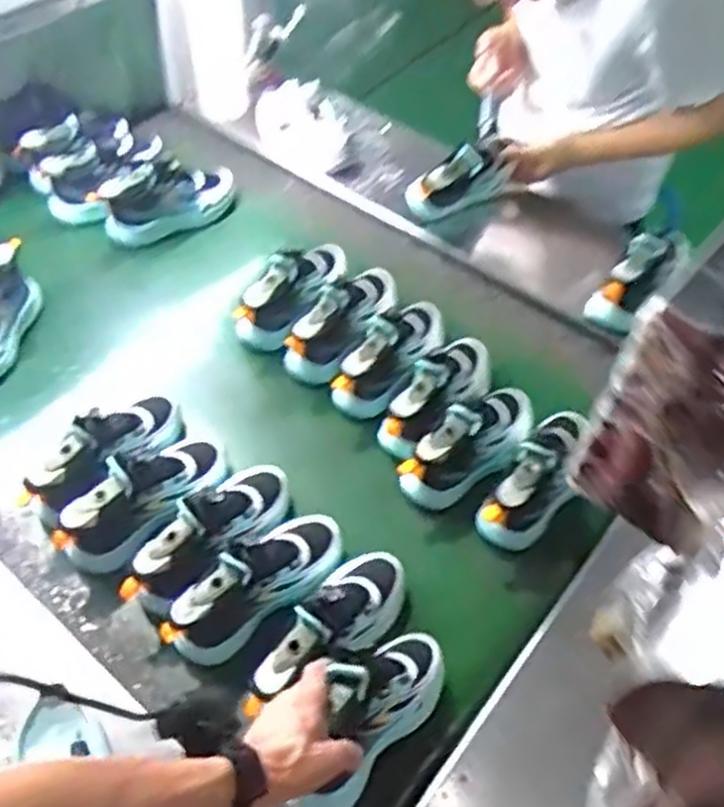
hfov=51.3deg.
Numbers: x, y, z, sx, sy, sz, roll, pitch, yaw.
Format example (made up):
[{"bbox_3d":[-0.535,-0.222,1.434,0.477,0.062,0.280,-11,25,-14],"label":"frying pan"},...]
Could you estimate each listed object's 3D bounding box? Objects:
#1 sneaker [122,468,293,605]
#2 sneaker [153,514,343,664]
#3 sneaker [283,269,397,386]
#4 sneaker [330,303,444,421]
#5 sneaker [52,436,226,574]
[{"bbox_3d":[-0.169,0.140,0.858,0.088,0.111,0.239,32,43,21],"label":"sneaker"},{"bbox_3d":[-0.117,0.189,0.826,0.082,0.118,0.236,38,47,25],"label":"sneaker"},{"bbox_3d":[-0.015,-0.118,1.064,0.083,0.113,0.209,33,58,22],"label":"sneaker"},{"bbox_3d":[0.051,-0.078,1.028,0.082,0.101,0.220,30,57,20],"label":"sneaker"},{"bbox_3d":[-0.251,0.100,0.878,0.222,0.088,0.072,-36,61,-26],"label":"sneaker"}]

